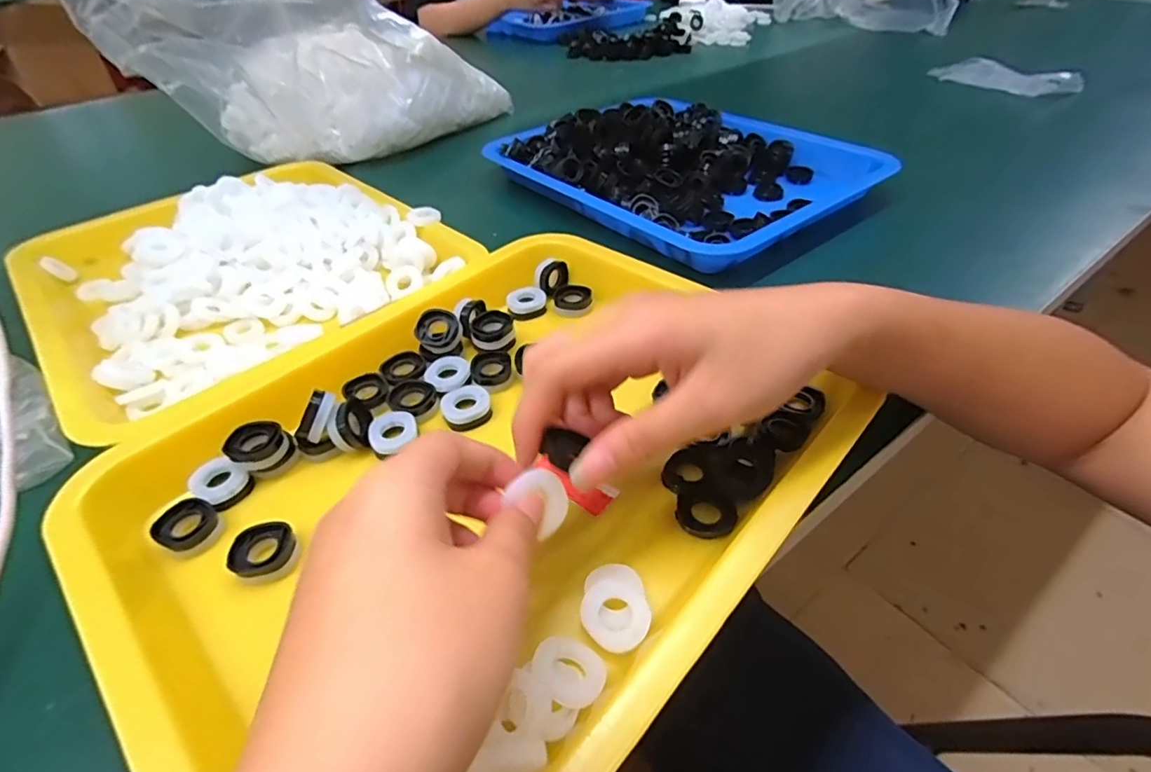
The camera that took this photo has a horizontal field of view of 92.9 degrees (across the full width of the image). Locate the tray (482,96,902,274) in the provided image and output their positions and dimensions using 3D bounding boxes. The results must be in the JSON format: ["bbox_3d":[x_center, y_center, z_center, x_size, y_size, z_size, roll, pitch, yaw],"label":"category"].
[{"bbox_3d":[0.096,-0.208,0.510,0.241,0.046,0.289,-29,48,-26],"label":"tray"}]

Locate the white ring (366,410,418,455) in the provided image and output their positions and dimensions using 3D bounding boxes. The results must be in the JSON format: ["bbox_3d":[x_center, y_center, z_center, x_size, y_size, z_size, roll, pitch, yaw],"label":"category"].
[{"bbox_3d":[-0.097,0.023,0.289,0.024,0.004,0.027,-18,44,-15],"label":"white ring"}]

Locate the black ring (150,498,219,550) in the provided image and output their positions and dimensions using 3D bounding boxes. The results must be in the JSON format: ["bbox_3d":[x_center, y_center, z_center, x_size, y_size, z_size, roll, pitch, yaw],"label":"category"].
[{"bbox_3d":[-0.181,0.064,0.254,0.021,0.008,0.024,9,44,13],"label":"black ring"}]

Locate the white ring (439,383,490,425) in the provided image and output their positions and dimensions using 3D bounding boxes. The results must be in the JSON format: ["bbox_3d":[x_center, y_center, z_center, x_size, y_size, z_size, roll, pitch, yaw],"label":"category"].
[{"bbox_3d":[-0.061,0.009,0.303,0.025,0.004,0.026,-2,42,2],"label":"white ring"}]

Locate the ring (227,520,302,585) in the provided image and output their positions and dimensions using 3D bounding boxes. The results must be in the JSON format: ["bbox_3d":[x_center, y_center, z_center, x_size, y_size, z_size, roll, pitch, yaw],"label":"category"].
[{"bbox_3d":[-0.137,0.073,0.241,0.023,0.010,0.027,18,46,21],"label":"ring"}]

